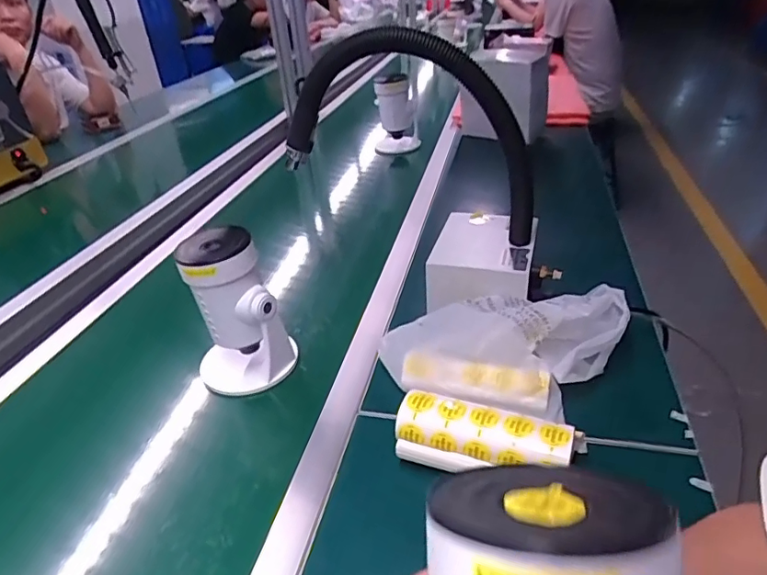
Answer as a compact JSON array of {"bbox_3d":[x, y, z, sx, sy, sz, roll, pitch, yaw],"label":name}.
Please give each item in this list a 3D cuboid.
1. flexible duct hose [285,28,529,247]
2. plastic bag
[{"bbox_3d":[0.037,-0.186,0.679,0.271,0.271,0.204,19,38,34],"label":"flexible duct hose"},{"bbox_3d":[0.142,0.064,0.614,0.284,0.092,0.137,-2,31,5],"label":"plastic bag"}]

